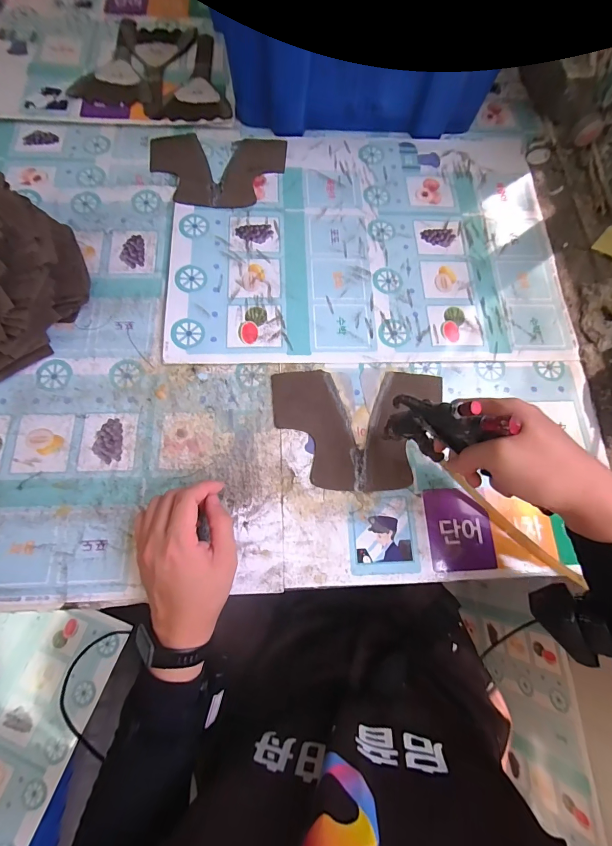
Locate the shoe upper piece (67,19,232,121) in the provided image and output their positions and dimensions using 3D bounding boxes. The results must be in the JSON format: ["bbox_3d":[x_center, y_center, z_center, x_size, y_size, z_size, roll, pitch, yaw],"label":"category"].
[{"bbox_3d":[-0.222,-0.578,0.584,0.241,0.006,0.220,13,71,3],"label":"shoe upper piece"}]

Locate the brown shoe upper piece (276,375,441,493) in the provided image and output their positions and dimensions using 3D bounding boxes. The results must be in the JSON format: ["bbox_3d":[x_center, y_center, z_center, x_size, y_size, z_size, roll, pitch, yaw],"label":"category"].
[{"bbox_3d":[0.063,0.007,0.414,0.197,0.005,0.138,-1,73,-2],"label":"brown shoe upper piece"}]

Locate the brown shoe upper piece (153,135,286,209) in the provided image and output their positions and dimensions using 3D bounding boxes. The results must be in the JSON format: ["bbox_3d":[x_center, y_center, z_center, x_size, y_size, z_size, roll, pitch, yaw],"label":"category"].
[{"bbox_3d":[-0.130,-0.365,0.520,0.195,0.007,0.138,0,69,-2],"label":"brown shoe upper piece"}]

